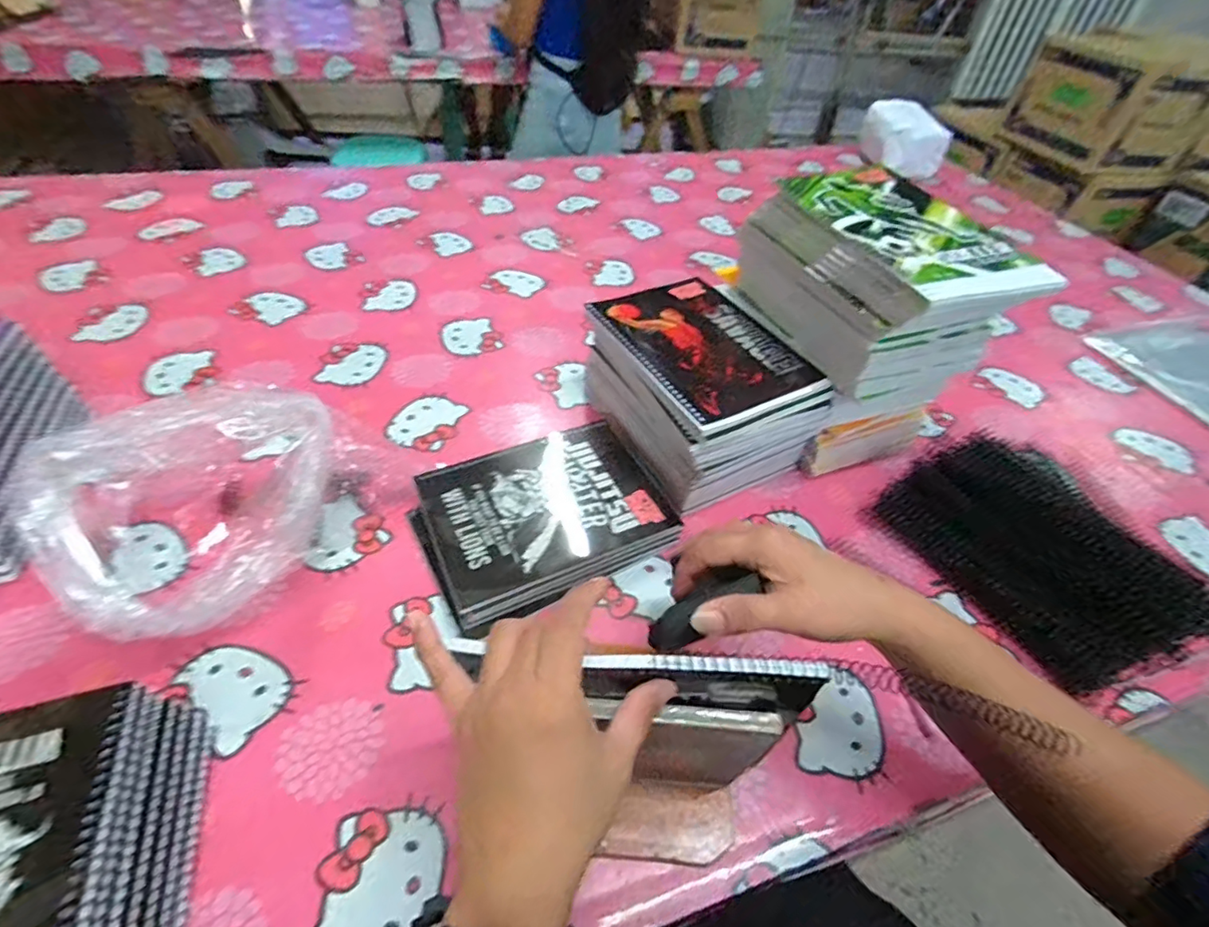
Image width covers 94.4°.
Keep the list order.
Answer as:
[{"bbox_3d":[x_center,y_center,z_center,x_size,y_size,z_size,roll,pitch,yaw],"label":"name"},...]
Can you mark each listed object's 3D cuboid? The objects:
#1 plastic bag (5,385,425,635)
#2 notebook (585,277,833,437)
[{"bbox_3d":[-0.297,0.009,0.443,0.192,0.137,0.249,28,51,20],"label":"plastic bag"},{"bbox_3d":[0.091,-0.116,0.537,0.148,0.011,0.205,-19,51,-22],"label":"notebook"}]

